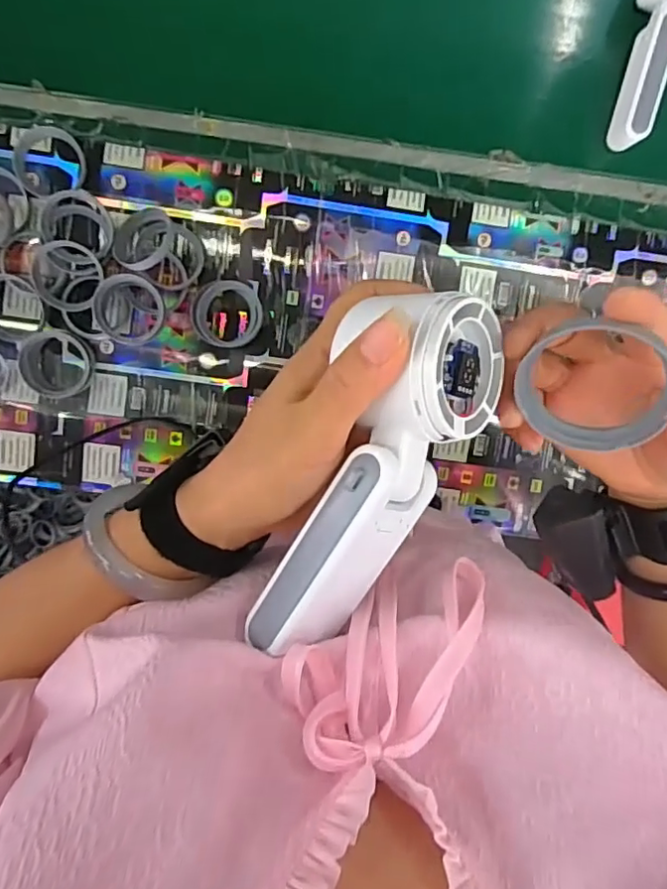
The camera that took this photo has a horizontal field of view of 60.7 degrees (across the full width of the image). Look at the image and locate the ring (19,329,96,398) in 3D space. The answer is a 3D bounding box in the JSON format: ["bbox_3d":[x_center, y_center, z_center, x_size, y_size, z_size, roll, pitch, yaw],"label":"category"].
[{"bbox_3d":[-0.252,-0.074,0.524,0.063,0.015,0.061,0,98,-3],"label":"ring"}]

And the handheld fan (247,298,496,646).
[{"bbox_3d":[0.012,0.016,0.224,0.065,0.044,0.158,26,102,-6],"label":"handheld fan"}]

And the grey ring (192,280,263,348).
[{"bbox_3d":[-0.097,-0.120,0.523,0.062,0.011,0.061,0,98,-3],"label":"grey ring"}]

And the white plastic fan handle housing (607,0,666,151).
[{"bbox_3d":[0.290,-0.354,0.505,0.051,0.038,0.165,11,97,-4],"label":"white plastic fan handle housing"}]

